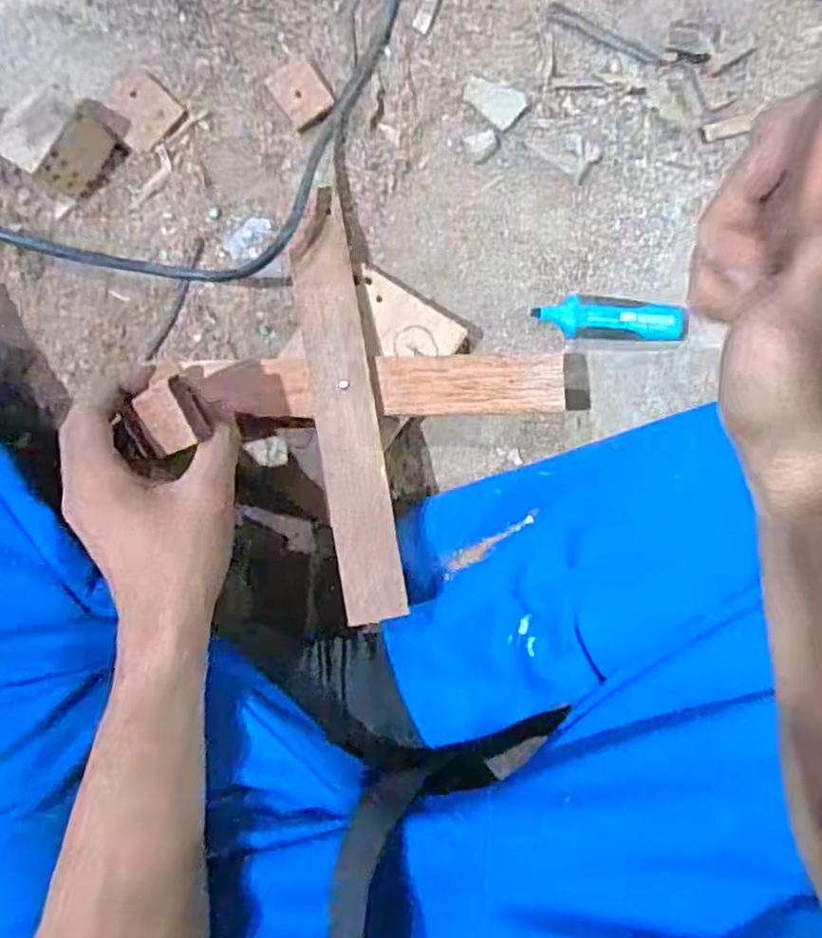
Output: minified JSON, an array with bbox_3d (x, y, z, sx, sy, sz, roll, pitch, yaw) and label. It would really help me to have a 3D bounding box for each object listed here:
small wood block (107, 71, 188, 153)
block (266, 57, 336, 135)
[{"bbox_3d":[-0.164,-0.219,0.435,0.042,0.005,0.041,40,88,-7],"label":"small wood block"},{"bbox_3d":[-0.068,-0.232,0.440,0.029,0.004,0.038,-36,96,-4],"label":"block"}]

